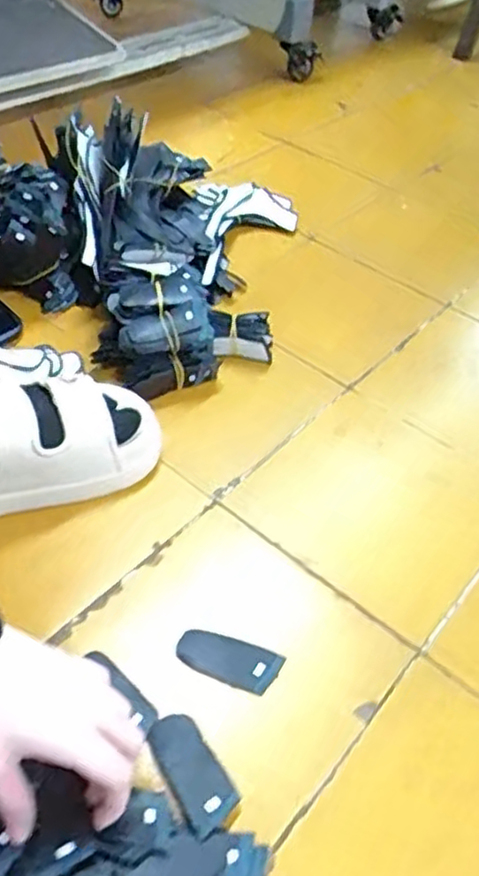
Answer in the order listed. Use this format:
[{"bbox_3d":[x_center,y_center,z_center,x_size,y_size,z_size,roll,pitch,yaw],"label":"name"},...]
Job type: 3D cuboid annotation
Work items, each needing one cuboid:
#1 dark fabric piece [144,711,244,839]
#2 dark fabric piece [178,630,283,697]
[{"bbox_3d":[-0.031,0.209,0.427,0.034,0.005,0.074,-23,46,-26],"label":"dark fabric piece"},{"bbox_3d":[-0.008,0.160,0.486,0.073,0.006,0.032,17,48,10],"label":"dark fabric piece"}]

